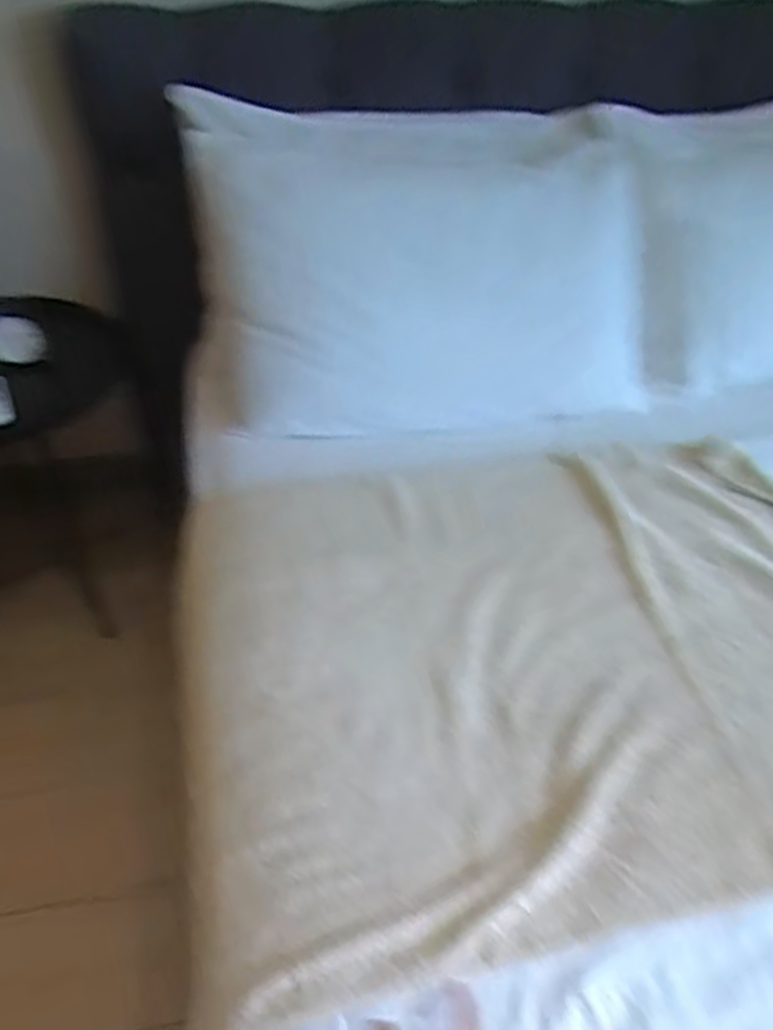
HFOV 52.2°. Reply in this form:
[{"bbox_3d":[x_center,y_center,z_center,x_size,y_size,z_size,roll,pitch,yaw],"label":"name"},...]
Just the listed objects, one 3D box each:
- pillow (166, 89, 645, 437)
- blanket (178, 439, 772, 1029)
[{"bbox_3d":[0.073,-0.397,1.304,0.725,0.263,0.531,-8,88,-18],"label":"pillow"},{"bbox_3d":[0.202,0.167,0.982,0.928,0.054,0.676,-7,45,-10],"label":"blanket"}]

